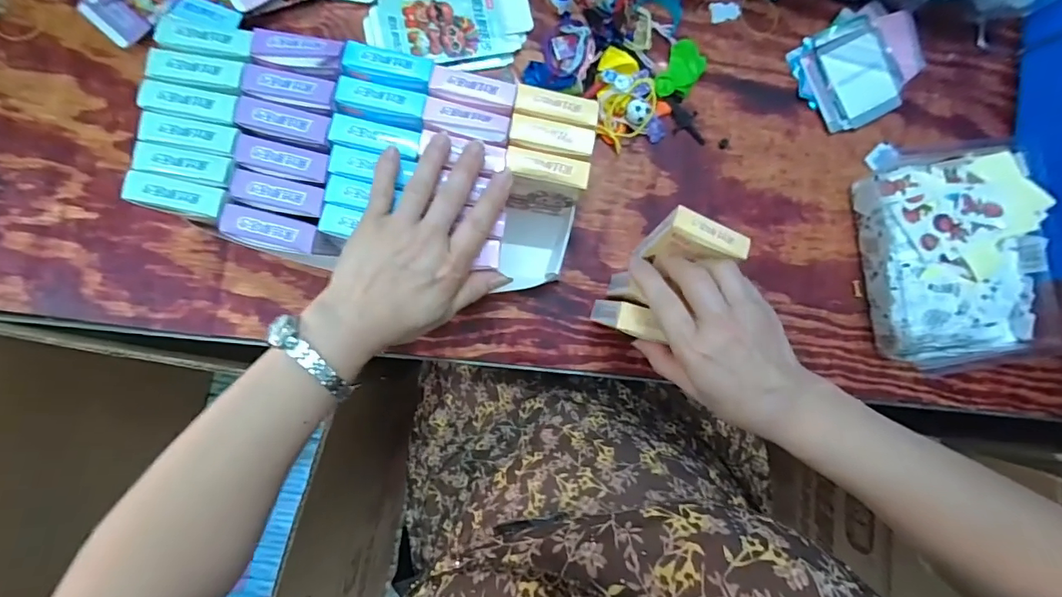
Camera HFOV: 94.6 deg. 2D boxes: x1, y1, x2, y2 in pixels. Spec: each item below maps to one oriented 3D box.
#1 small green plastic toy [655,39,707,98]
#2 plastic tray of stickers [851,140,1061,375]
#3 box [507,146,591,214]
[{"bbox_3d":[0.151,-0.227,0.488,0.036,0.017,0.071,28,85,-3],"label":"small green plastic toy"},{"bbox_3d":[0.413,-0.043,0.484,0.155,0.058,0.217,-9,88,-5],"label":"plastic tray of stickers"},{"bbox_3d":[0.008,-0.097,0.423,0.063,0.094,0.028,10,86,-4],"label":"box"}]

